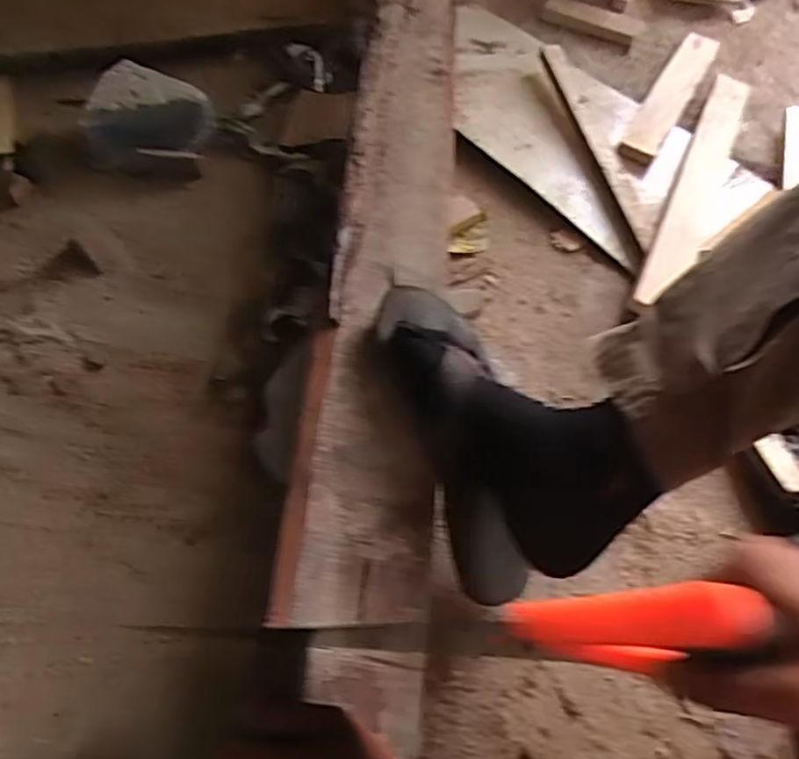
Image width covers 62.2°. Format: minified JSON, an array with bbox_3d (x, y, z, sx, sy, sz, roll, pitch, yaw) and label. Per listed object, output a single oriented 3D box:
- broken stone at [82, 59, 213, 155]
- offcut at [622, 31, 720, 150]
[{"bbox_3d":[-0.305,-0.328,0.813,0.138,0.070,0.112,-9,59,-11],"label":"broken stone"},{"bbox_3d":[0.399,-0.424,0.959,0.054,0.015,0.356,28,59,12],"label":"offcut"}]

